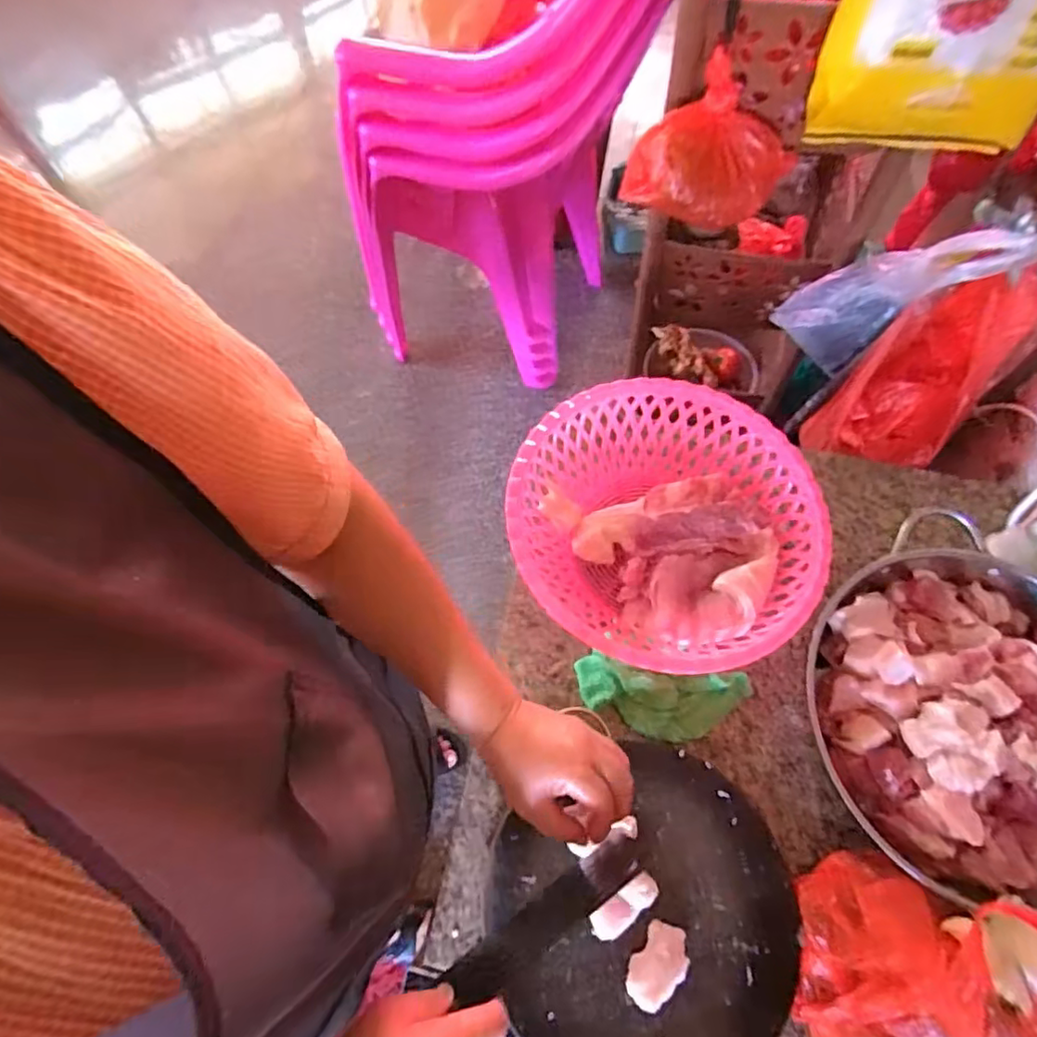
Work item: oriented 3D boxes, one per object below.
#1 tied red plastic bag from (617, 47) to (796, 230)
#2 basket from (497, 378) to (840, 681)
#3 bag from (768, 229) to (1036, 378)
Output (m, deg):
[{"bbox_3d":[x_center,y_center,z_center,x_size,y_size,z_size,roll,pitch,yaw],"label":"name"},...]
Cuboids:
[{"bbox_3d":[0.224,-0.424,0.698,0.132,0.124,0.163,41,73,18],"label":"tied red plastic bag"},{"bbox_3d":[0.146,0.010,0.623,0.299,0.106,0.292,-1,66,1],"label":"basket"},{"bbox_3d":[0.474,-0.280,0.744,0.116,0.275,0.074,30,65,-26],"label":"bag"}]

